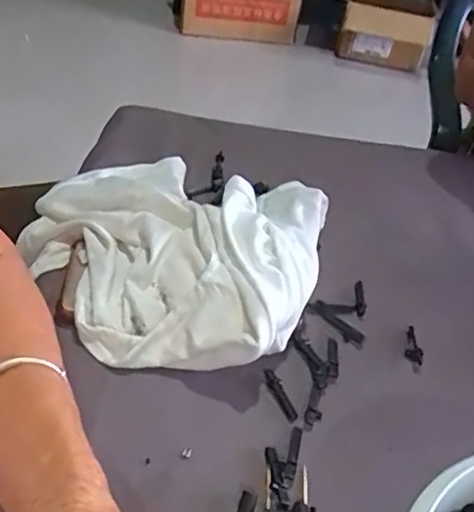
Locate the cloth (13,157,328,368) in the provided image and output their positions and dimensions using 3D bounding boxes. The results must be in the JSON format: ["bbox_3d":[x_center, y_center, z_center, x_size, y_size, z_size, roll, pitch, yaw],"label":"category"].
[{"bbox_3d":[-0.051,-0.017,0.440,0.216,0.059,0.207,11,40,5],"label":"cloth"}]

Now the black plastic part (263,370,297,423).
[{"bbox_3d":[0.026,0.086,0.371,0.009,0.004,0.038,-15,45,-23],"label":"black plastic part"}]

